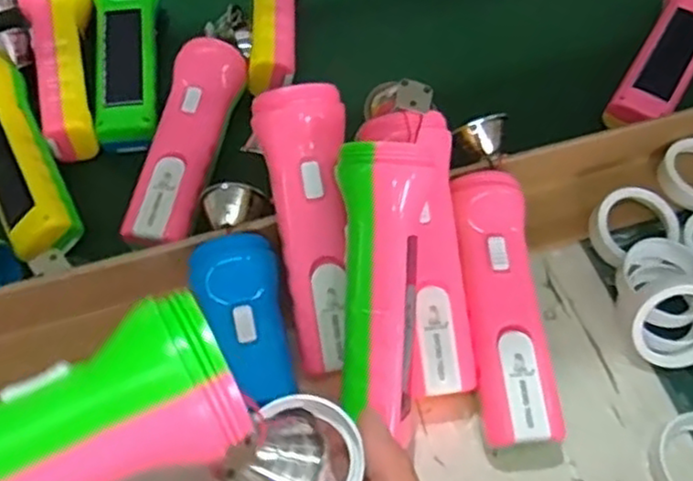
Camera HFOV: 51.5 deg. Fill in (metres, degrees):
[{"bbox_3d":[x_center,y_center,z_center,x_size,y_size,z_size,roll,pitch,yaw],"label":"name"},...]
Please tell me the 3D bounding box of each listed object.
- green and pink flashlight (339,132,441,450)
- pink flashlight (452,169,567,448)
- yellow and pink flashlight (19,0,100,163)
[{"bbox_3d":[0.020,0.028,0.373,0.047,0.048,0.157,1,94,0],"label":"green and pink flashlight"},{"bbox_3d":[0.088,0.040,0.421,0.043,0.044,0.156,-3,67,-3],"label":"pink flashlight"},{"bbox_3d":[-0.205,-0.135,0.526,0.047,0.038,0.159,-16,59,-10],"label":"yellow and pink flashlight"}]

